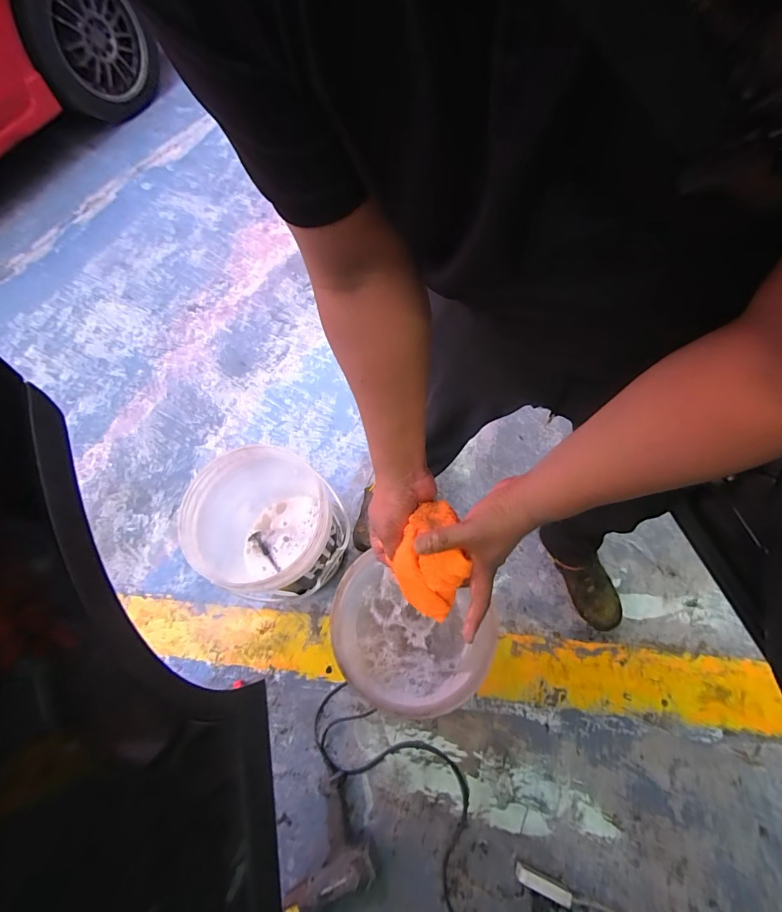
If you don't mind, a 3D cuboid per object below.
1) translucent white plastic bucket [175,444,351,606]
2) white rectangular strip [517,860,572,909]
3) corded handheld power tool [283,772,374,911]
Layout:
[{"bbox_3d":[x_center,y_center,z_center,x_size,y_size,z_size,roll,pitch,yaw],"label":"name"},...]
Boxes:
[{"bbox_3d":[-0.278,0.172,1.003,0.320,0.312,0.309,-1,65,3],"label":"translucent white plastic bucket"},{"bbox_3d":[0.313,0.880,0.850,0.113,0.013,0.031,19,68,12],"label":"white rectangular strip"},{"bbox_3d":[-0.145,0.815,0.871,0.185,0.074,0.197,-23,66,-7],"label":"corded handheld power tool"}]

